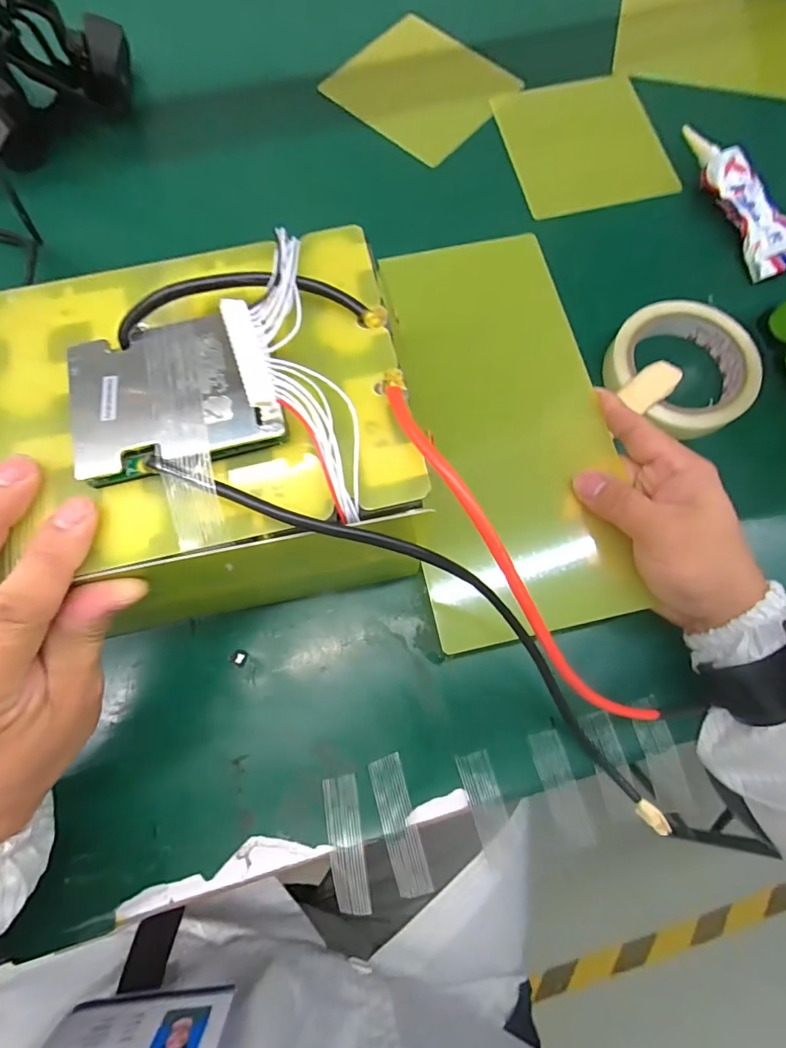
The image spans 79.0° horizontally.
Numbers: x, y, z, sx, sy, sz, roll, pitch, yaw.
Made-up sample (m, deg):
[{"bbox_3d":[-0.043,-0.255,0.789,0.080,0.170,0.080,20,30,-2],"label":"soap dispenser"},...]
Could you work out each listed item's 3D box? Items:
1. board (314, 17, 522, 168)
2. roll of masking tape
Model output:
[{"bbox_3d":[0.027,-0.407,0.442,0.138,0.005,0.131,38,79,8],"label":"board"},{"bbox_3d":[0.215,-0.116,0.358,0.109,0.033,0.105,0,76,0],"label":"roll of masking tape"}]

